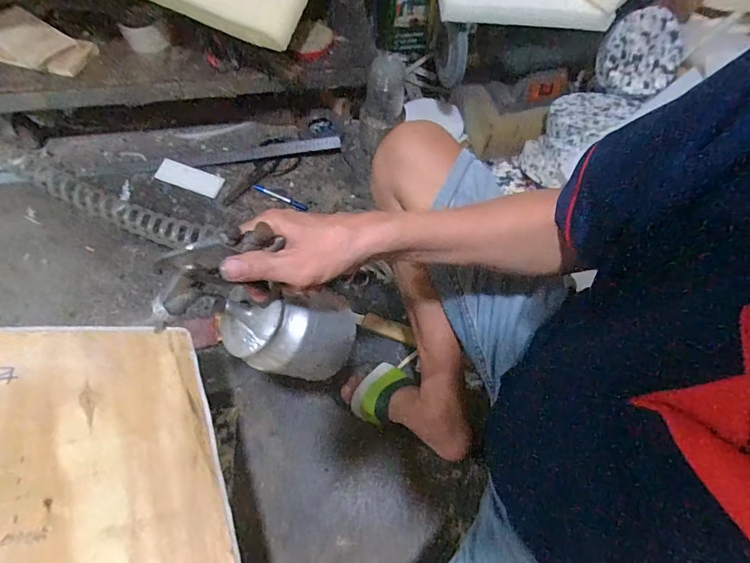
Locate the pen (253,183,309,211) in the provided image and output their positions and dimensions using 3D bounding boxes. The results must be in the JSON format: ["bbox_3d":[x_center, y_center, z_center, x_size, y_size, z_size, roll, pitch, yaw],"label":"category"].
[{"bbox_3d":[-0.208,-0.185,0.931,0.130,0.008,0.015,24,65,10],"label":"pen"}]

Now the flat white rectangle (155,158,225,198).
[{"bbox_3d":[-0.409,-0.230,0.939,0.144,0.005,0.054,18,73,2],"label":"flat white rectangle"}]

